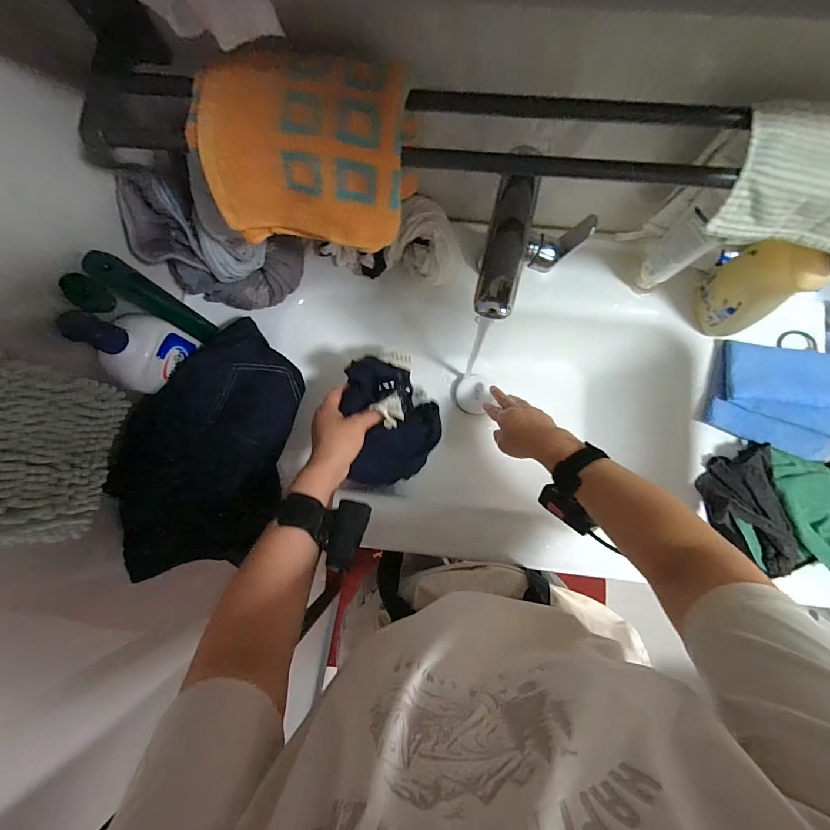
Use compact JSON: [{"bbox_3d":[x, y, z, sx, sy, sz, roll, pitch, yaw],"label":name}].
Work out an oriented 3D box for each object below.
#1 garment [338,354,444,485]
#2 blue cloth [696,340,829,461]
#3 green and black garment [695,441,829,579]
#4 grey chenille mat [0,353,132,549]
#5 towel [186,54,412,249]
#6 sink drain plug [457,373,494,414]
[{"bbox_3d":[-0.029,0.000,0.538,0.115,0.080,0.172,-16,81,1],"label":"garment"},{"bbox_3d":[0.485,-0.026,0.527,0.173,0.036,0.138,14,83,5],"label":"blue cloth"},{"bbox_3d":[0.462,0.117,0.501,0.160,0.042,0.156,-10,81,2],"label":"green and black garment"},{"bbox_3d":[-0.336,0.035,0.339,0.028,0.181,0.156,6,82,4],"label":"grey chenille mat"},{"bbox_3d":[-0.096,-0.220,0.345,0.179,0.095,0.103,3,82,4],"label":"towel"},{"bbox_3d":[0.099,-0.035,0.666,0.056,0.013,0.067,-1,82,3],"label":"sink drain plug"}]

